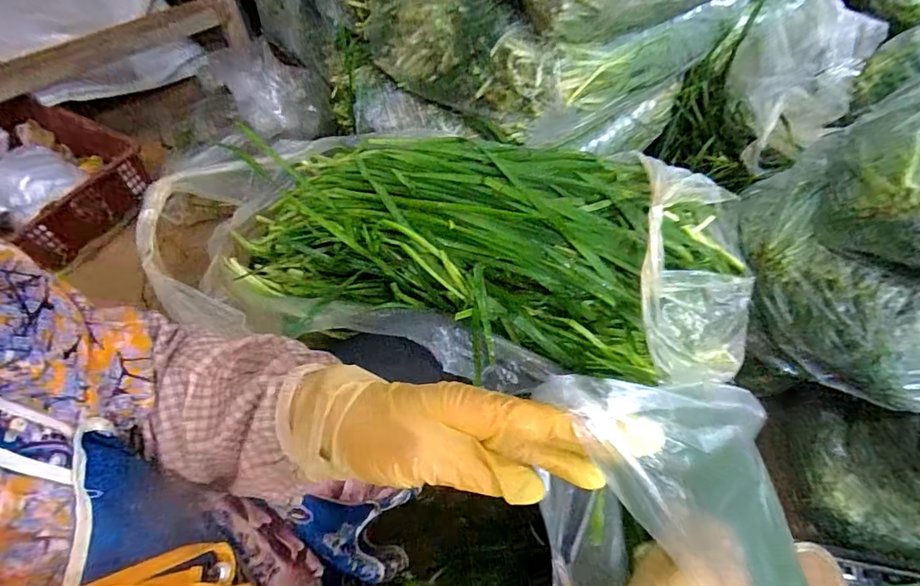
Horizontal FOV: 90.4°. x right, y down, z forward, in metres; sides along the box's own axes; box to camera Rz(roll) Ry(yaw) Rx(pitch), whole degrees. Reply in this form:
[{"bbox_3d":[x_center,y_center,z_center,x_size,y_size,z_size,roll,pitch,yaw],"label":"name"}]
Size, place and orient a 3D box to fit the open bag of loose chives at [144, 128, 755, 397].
[{"bbox_3d":[-0.003,-0.066,0.524,0.625,0.127,0.298,7,58,4],"label":"open bag of loose chives"}]

